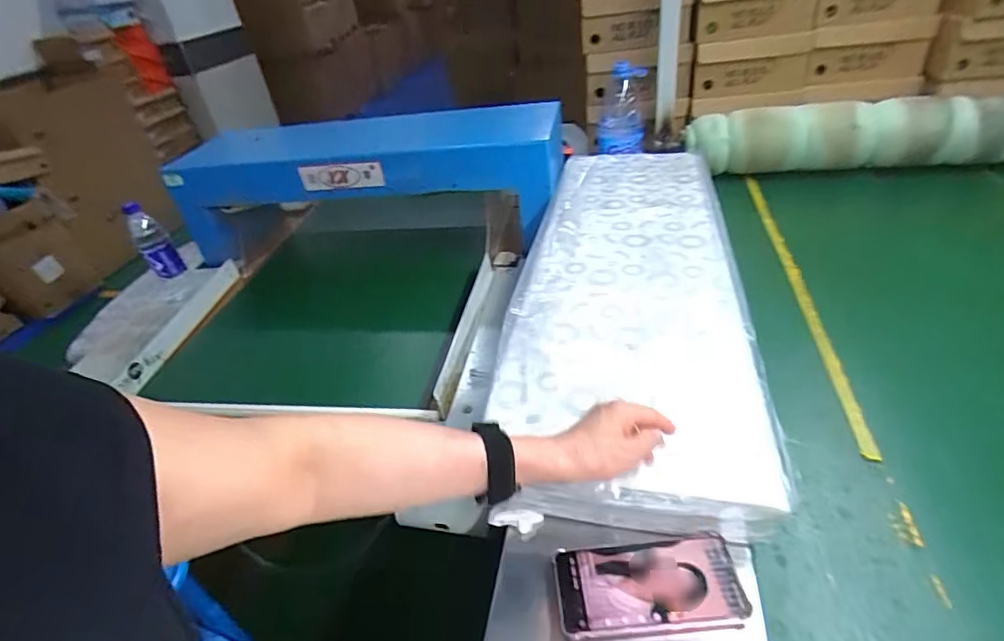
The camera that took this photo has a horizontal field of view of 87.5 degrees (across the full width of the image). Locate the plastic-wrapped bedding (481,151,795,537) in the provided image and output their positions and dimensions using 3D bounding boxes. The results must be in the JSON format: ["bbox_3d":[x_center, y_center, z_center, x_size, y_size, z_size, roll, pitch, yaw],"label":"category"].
[{"bbox_3d":[0.198,-0.082,0.843,0.309,0.066,0.886,1,37,13],"label":"plastic-wrapped bedding"}]

